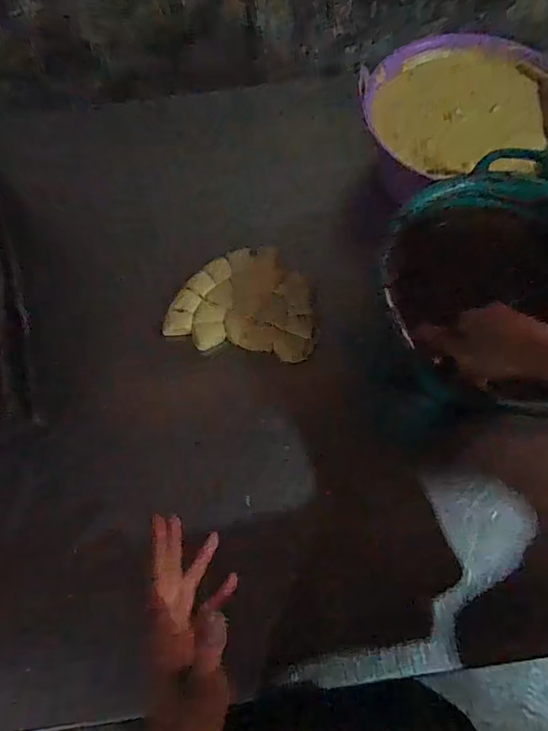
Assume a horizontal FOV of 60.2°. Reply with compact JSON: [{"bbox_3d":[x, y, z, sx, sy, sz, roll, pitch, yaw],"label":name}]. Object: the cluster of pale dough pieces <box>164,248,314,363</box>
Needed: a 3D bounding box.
[{"bbox_3d":[-0.039,-0.090,0.642,0.188,0.011,0.148,7,75,3],"label":"cluster of pale dough pieces"}]

